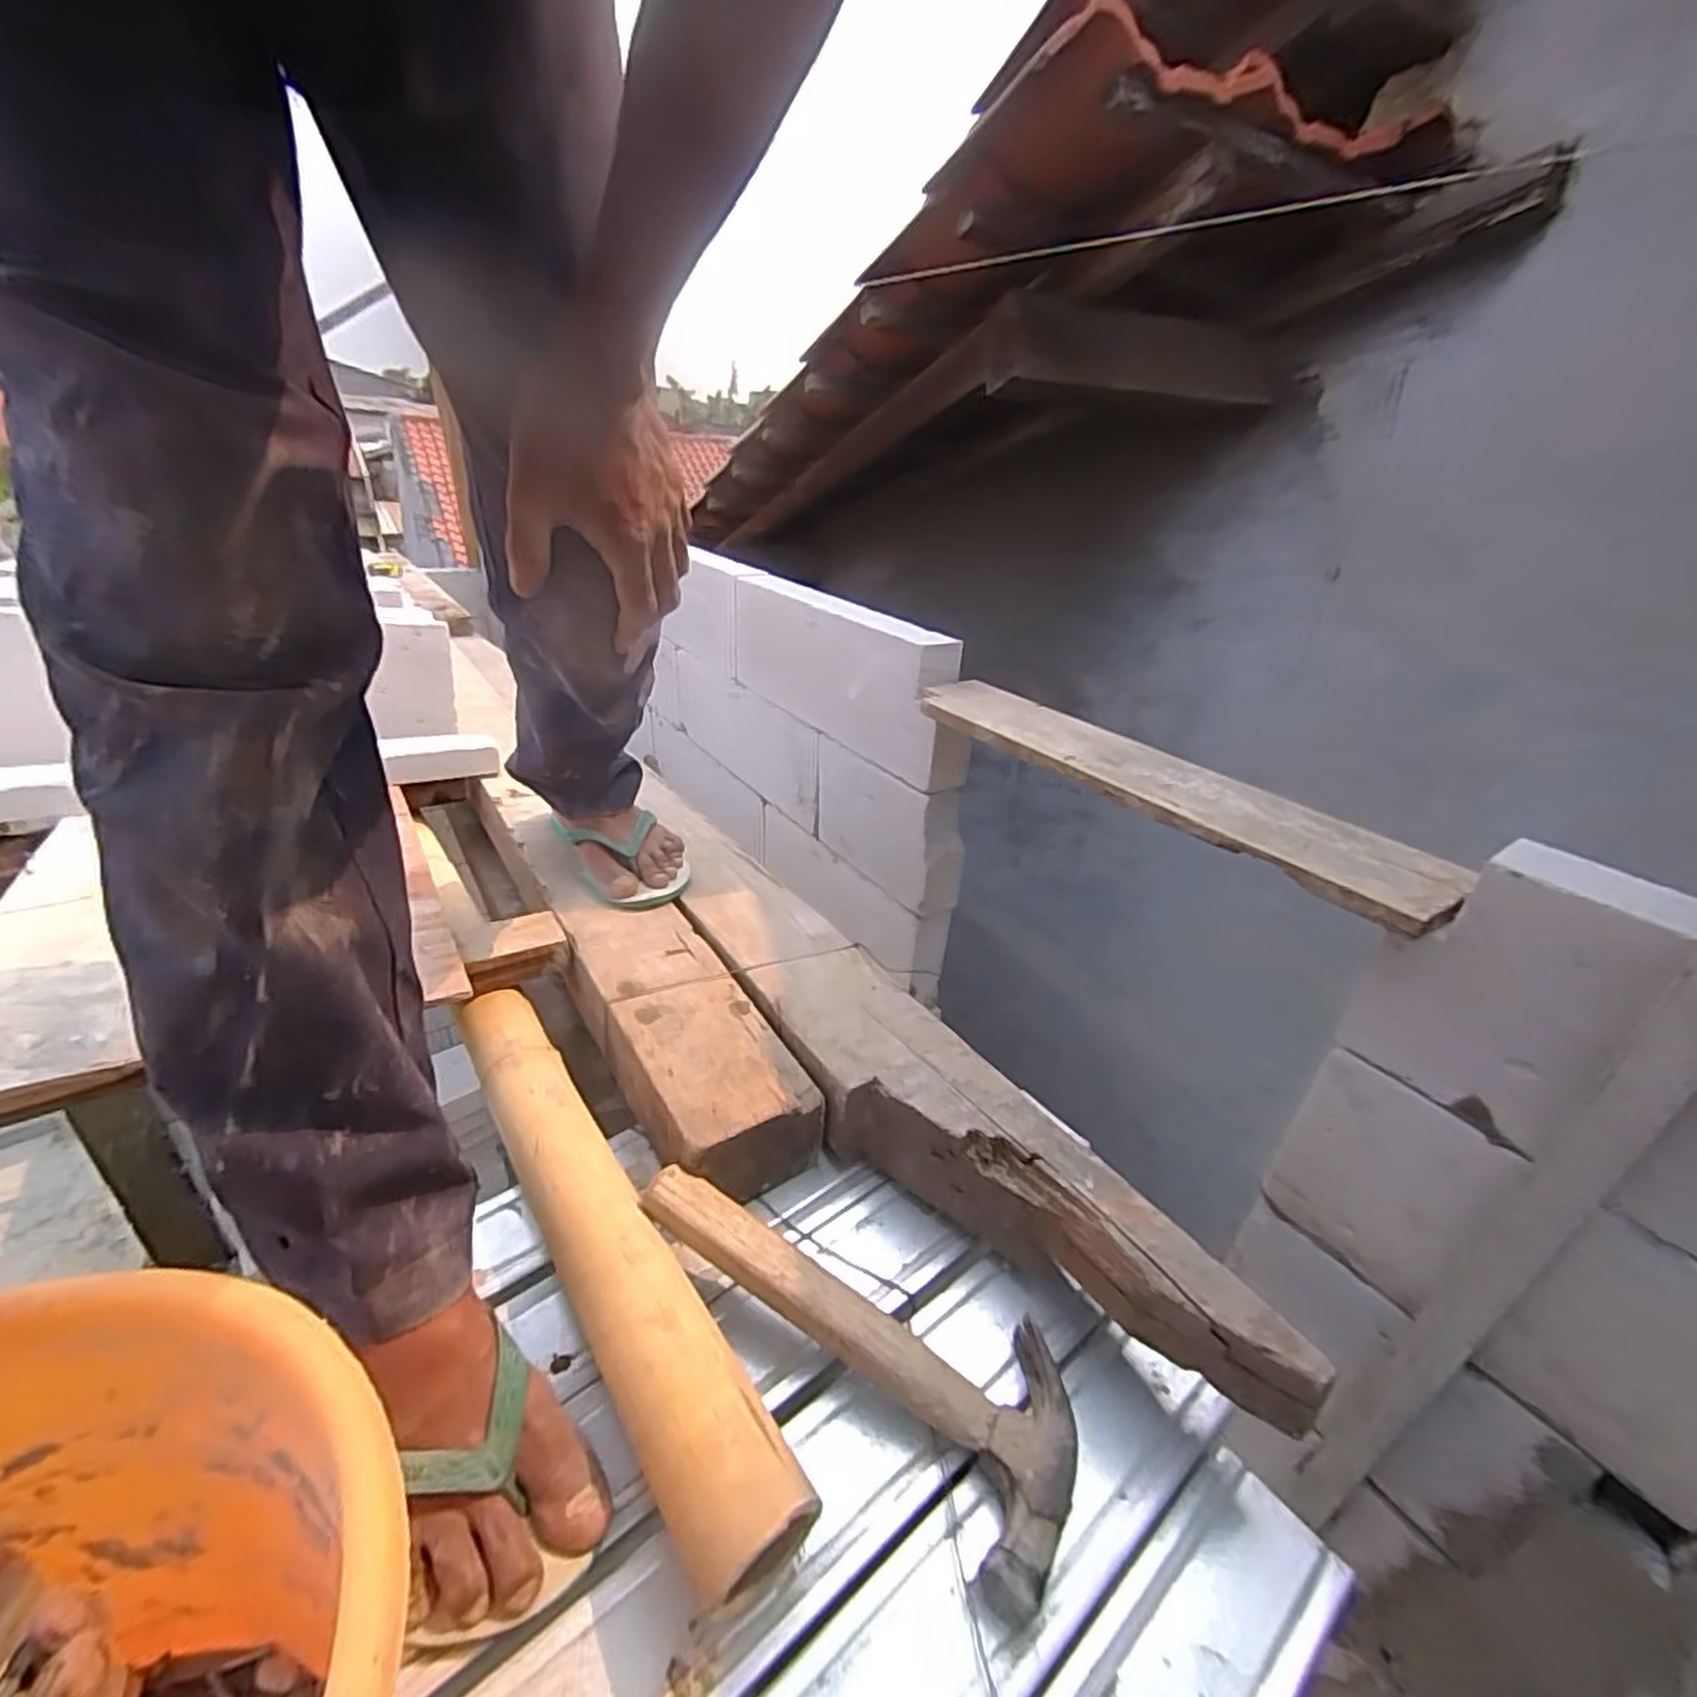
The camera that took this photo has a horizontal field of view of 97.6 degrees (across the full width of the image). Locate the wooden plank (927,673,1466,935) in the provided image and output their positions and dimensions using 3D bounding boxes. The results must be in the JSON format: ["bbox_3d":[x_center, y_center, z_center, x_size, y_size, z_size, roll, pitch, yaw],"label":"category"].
[{"bbox_3d":[0.301,-0.082,0.787,0.129,0.022,0.599,-14,34,-31],"label":"wooden plank"}]

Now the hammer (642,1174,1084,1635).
[{"bbox_3d":[0.008,0.287,0.466,0.295,0.061,0.119,24,34,32],"label":"hammer"}]

